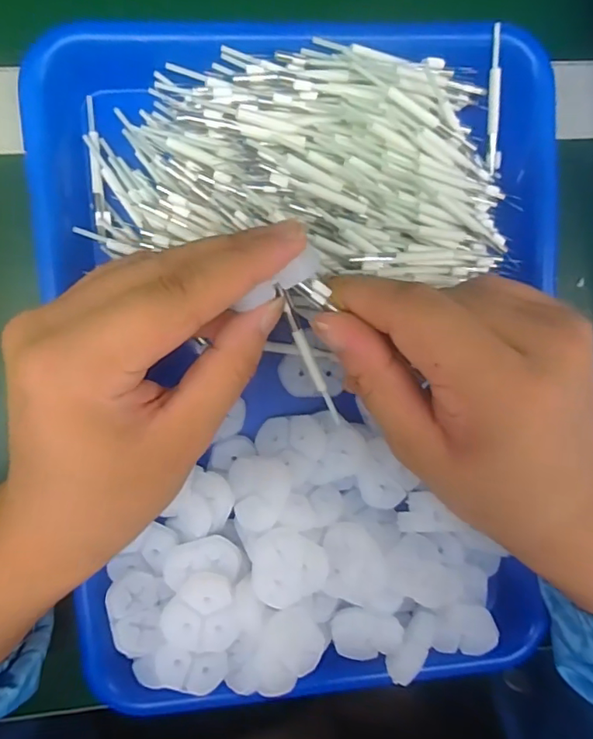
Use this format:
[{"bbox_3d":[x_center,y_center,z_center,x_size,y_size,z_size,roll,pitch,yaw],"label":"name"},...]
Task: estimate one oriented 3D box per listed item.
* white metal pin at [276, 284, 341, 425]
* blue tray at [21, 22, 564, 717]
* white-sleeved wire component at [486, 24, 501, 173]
[{"bbox_3d":[0.006,-0.004,0.216,0.004,0.004,0.066,-25,112,-3],"label":"white metal pin"},{"bbox_3d":[0.009,0.006,0.257,0.242,0.046,0.325,-3,97,-6],"label":"blue tray"},{"bbox_3d":[0.098,-0.132,0.257,0.006,0.004,0.065,-9,114,-5],"label":"white-sleeved wire component"}]

